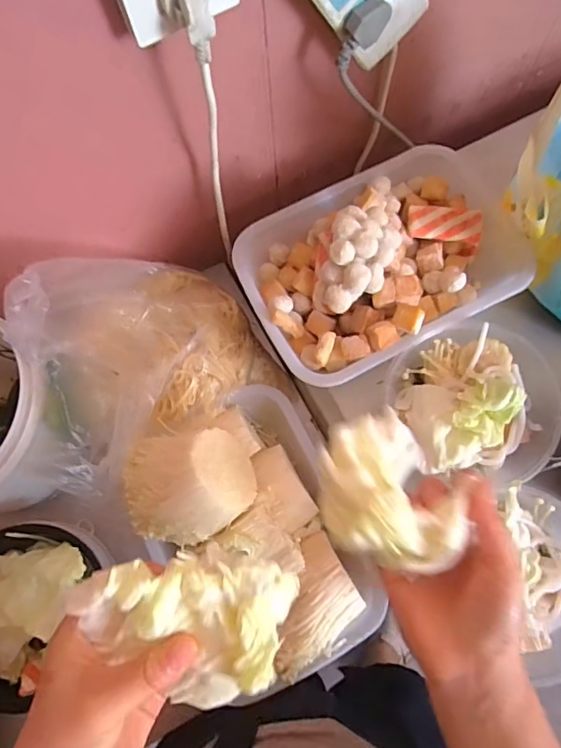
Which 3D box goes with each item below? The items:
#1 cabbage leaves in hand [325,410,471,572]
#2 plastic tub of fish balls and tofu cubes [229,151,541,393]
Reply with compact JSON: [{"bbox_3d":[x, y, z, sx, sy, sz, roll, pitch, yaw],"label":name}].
[{"bbox_3d":[0.065,0.079,0.316,0.074,0.030,0.101,-27,72,-7],"label":"cabbage leaves in hand"},{"bbox_3d":[0.126,-0.140,0.535,0.331,0.119,0.212,-28,72,-7],"label":"plastic tub of fish balls and tofu cubes"}]

